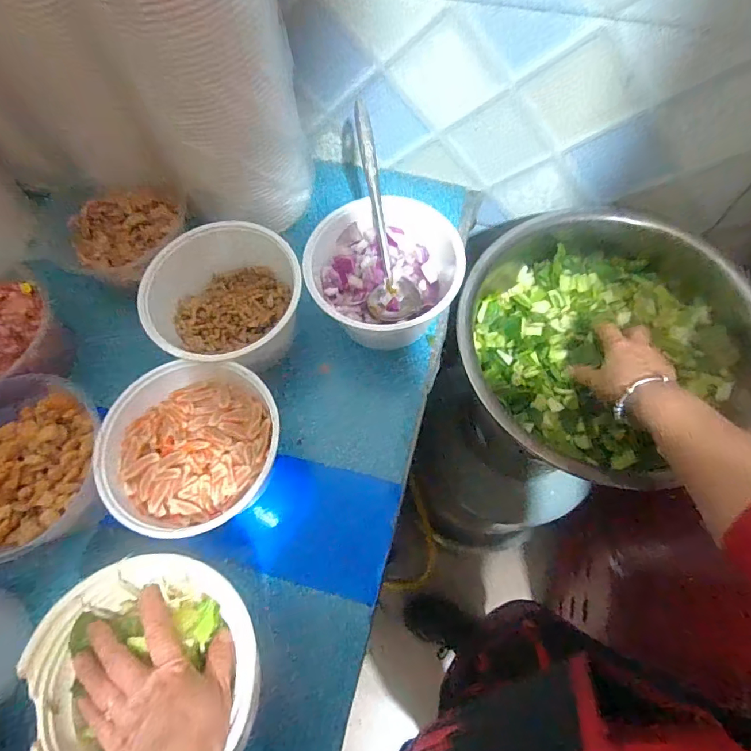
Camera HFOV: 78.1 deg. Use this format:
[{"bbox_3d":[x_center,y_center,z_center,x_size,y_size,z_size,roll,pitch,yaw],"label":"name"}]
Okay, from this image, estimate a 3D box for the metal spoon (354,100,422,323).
[{"bbox_3d":[0.003,-0.181,0.528,0.055,0.028,0.238,-11,96,-3],"label":"metal spoon"}]

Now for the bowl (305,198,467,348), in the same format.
[{"bbox_3d":[0.015,-0.114,0.542,0.158,0.101,0.150,-1,67,2],"label":"bowl"}]

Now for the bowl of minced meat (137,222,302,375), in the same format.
[{"bbox_3d":[-0.173,-0.080,0.532,0.145,0.098,0.156,-1,67,2],"label":"bowl of minced meat"}]

